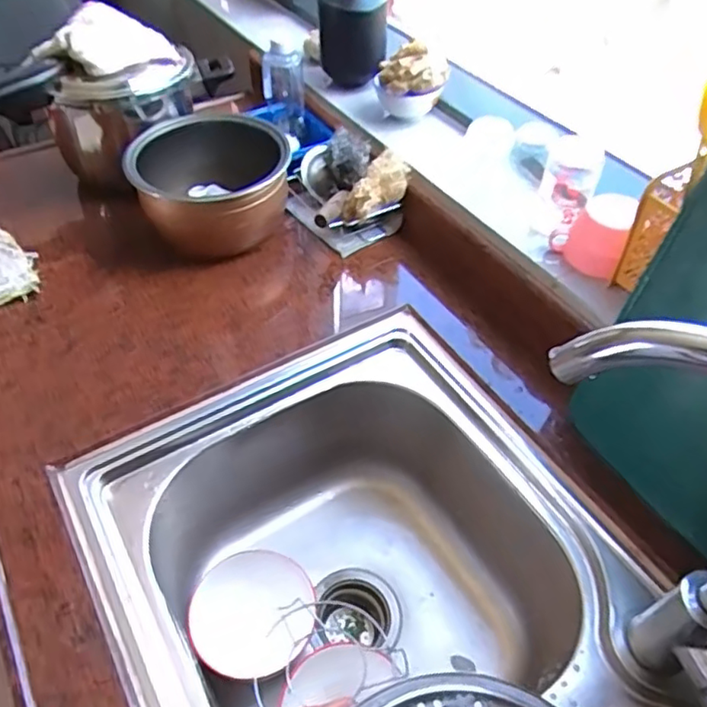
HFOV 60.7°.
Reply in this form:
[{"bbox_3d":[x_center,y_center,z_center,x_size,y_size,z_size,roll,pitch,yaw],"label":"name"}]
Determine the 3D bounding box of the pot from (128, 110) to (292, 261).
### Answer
[{"bbox_3d":[-0.186,-0.222,0.796,0.184,0.122,0.196,0,48,0],"label":"pot"}]

